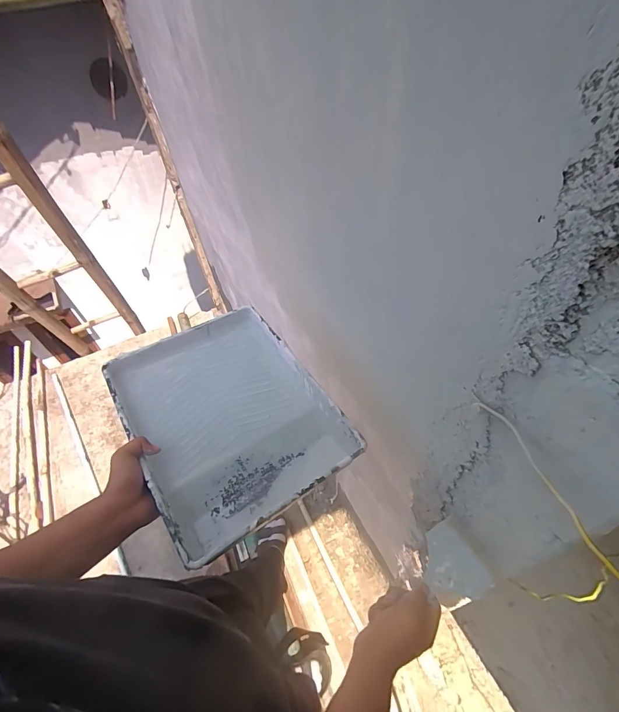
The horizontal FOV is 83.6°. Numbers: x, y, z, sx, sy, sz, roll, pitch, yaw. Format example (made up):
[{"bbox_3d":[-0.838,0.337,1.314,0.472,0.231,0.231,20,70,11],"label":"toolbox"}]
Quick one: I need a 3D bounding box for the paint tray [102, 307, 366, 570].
[{"bbox_3d":[-0.125,0.101,0.567,0.277,0.115,0.348,-30,54,-20],"label":"paint tray"}]

